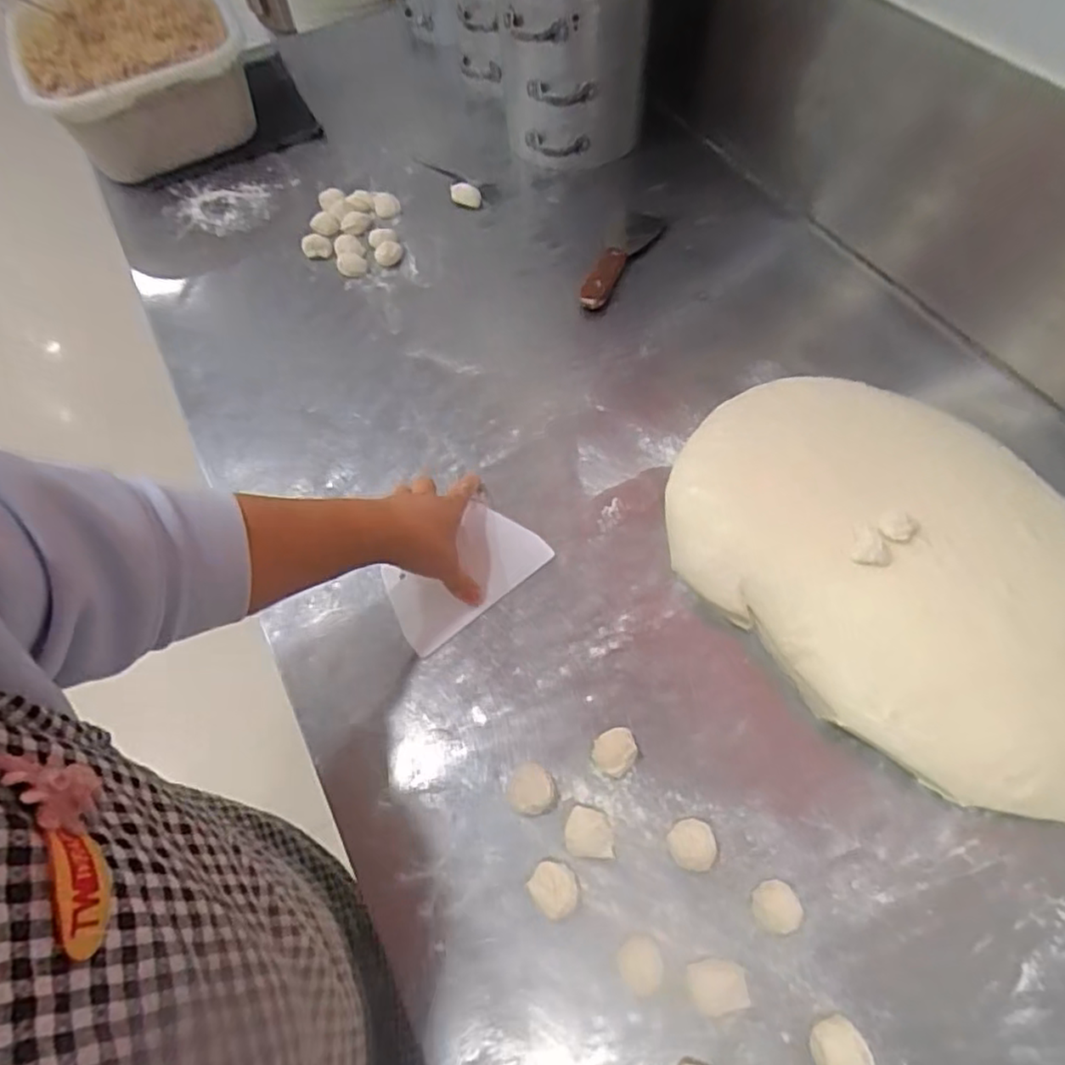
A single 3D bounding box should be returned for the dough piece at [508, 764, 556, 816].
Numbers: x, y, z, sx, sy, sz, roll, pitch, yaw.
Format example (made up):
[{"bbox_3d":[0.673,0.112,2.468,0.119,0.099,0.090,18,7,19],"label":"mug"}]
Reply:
[{"bbox_3d":[0.000,0.194,0.493,0.035,0.012,0.035,-2,60,3],"label":"dough piece"}]

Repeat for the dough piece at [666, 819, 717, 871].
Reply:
[{"bbox_3d":[0.115,0.226,0.470,0.032,0.013,0.033,-2,60,3],"label":"dough piece"}]

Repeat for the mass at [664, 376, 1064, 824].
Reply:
[{"bbox_3d":[0.312,0.020,0.550,0.297,0.073,0.420,-34,64,-15],"label":"mass"}]

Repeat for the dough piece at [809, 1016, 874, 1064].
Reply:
[{"bbox_3d":[0.192,0.324,0.407,0.032,0.018,0.035,-2,60,3],"label":"dough piece"}]

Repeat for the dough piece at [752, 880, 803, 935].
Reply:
[{"bbox_3d":[0.167,0.257,0.447,0.029,0.013,0.031,-2,60,3],"label":"dough piece"}]

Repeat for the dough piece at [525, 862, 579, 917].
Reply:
[{"bbox_3d":[0.016,0.249,0.456,0.032,0.020,0.035,-2,60,3],"label":"dough piece"}]

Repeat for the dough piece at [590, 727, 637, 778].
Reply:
[{"bbox_3d":[0.064,0.169,0.500,0.032,0.021,0.031,-2,60,3],"label":"dough piece"}]

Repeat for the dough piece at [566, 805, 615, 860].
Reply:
[{"bbox_3d":[0.042,0.219,0.477,0.034,0.013,0.032,5,61,7],"label":"dough piece"}]

